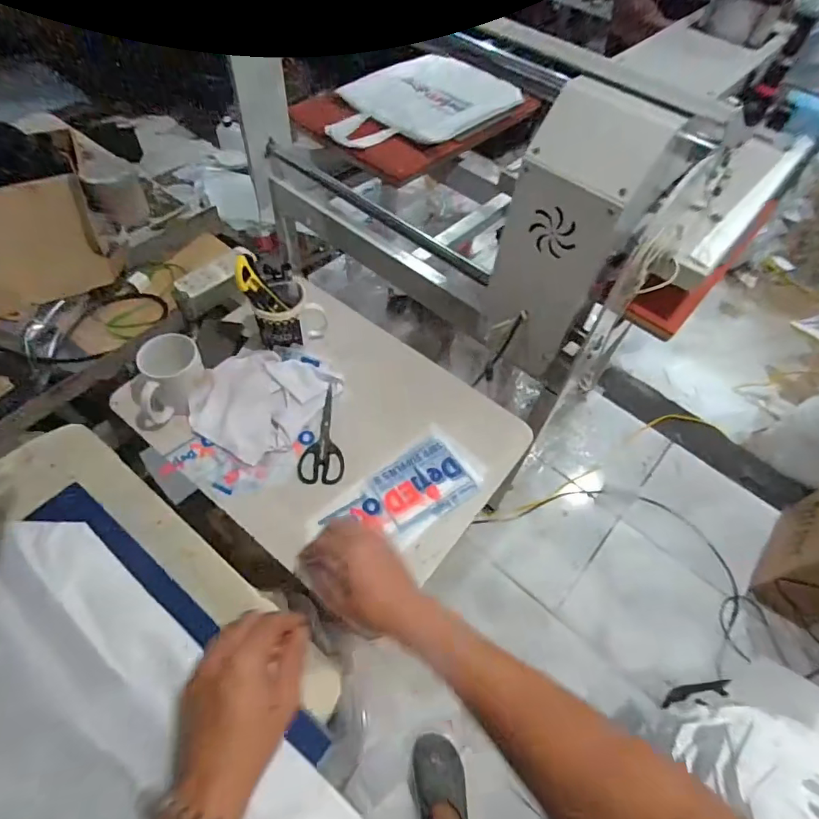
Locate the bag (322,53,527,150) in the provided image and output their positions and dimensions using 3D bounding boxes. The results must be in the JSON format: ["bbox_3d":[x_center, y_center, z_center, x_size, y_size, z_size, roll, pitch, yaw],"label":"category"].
[{"bbox_3d":[-0.008,-0.791,1.246,0.496,0.048,0.366,-32,64,-23],"label":"bag"}]

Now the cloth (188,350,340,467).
[{"bbox_3d":[-0.225,-0.017,0.738,0.168,0.028,0.183,25,58,12],"label":"cloth"}]

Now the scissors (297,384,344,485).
[{"bbox_3d":[-0.130,0.037,0.727,0.063,0.013,0.162,-1,56,-6],"label":"scissors"}]

